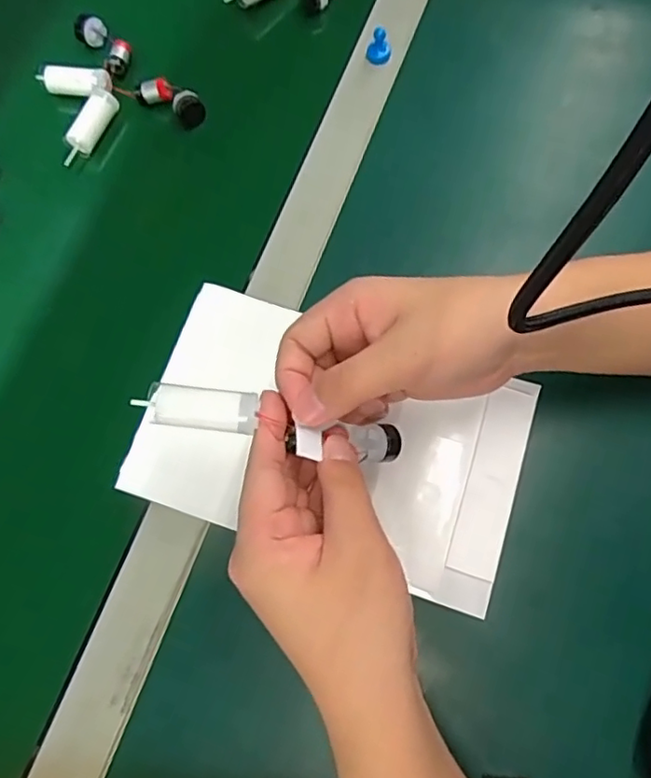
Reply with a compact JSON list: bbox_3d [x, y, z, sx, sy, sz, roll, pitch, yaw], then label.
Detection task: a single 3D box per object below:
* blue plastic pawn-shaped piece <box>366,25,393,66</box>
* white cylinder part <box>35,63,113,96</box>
[{"bbox_3d":[0.042,-0.266,0.466,0.019,0.028,0.014,4,80,1],"label":"blue plastic pawn-shaped piece"},{"bbox_3d":[-0.202,-0.249,0.478,0.060,0.017,0.021,9,80,2],"label":"white cylinder part"}]

